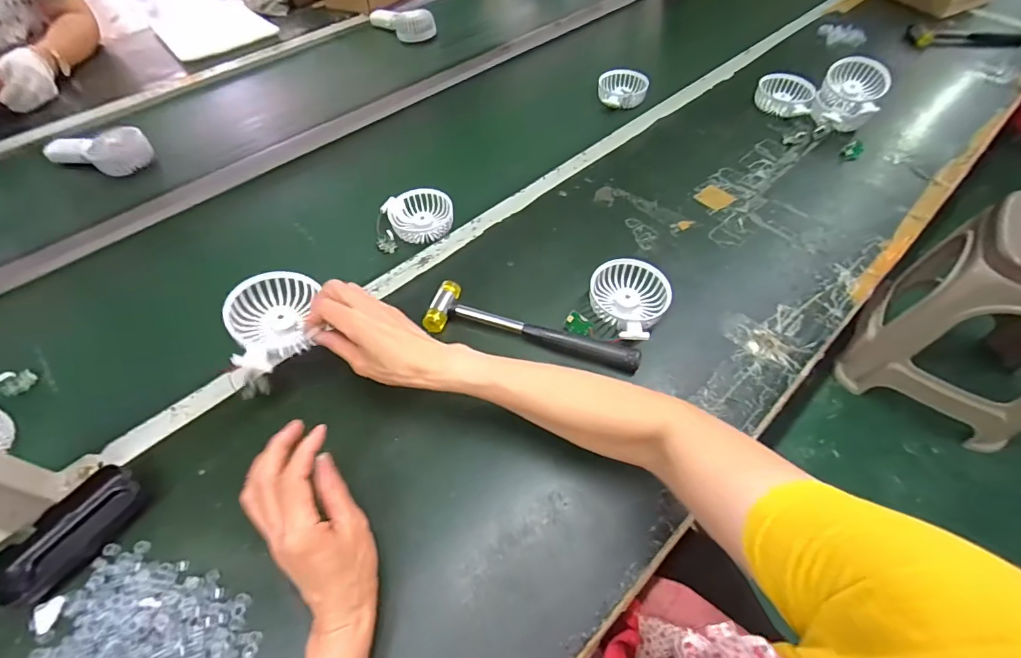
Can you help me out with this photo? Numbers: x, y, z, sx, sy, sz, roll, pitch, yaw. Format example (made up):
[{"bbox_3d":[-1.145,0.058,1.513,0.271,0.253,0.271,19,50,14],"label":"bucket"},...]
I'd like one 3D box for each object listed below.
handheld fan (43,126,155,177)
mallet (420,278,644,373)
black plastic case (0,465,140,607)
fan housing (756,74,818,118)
[{"bbox_3d":[-0.702,-0.308,0.769,0.133,0.055,0.093,14,57,11],"label":"handheld fan"},{"bbox_3d":[0.024,0.006,0.503,0.239,0.021,0.060,17,57,11],"label":"mallet"},{"bbox_3d":[-0.376,0.172,0.387,0.051,0.027,0.108,28,60,18],"label":"black plastic case"},{"bbox_3d":[0.477,-0.405,0.782,0.092,0.039,0.073,33,62,20],"label":"fan housing"}]

